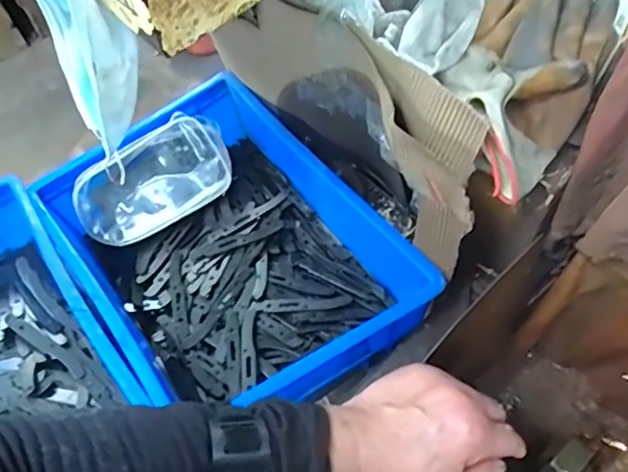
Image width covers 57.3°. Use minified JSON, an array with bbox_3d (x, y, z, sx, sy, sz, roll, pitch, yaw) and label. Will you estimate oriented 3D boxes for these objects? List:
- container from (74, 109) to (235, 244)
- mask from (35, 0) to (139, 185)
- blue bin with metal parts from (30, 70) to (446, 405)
[{"bbox_3d":[-0.204,-0.068,0.739,0.197,0.111,0.030,-32,16,-4],"label":"container"},{"bbox_3d":[-0.178,-0.146,0.472,0.067,0.151,0.088,-21,58,-10],"label":"mask"},{"bbox_3d":[-0.100,0.015,0.683,0.287,0.117,0.421,-36,62,-18],"label":"blue bin with metal parts"}]

